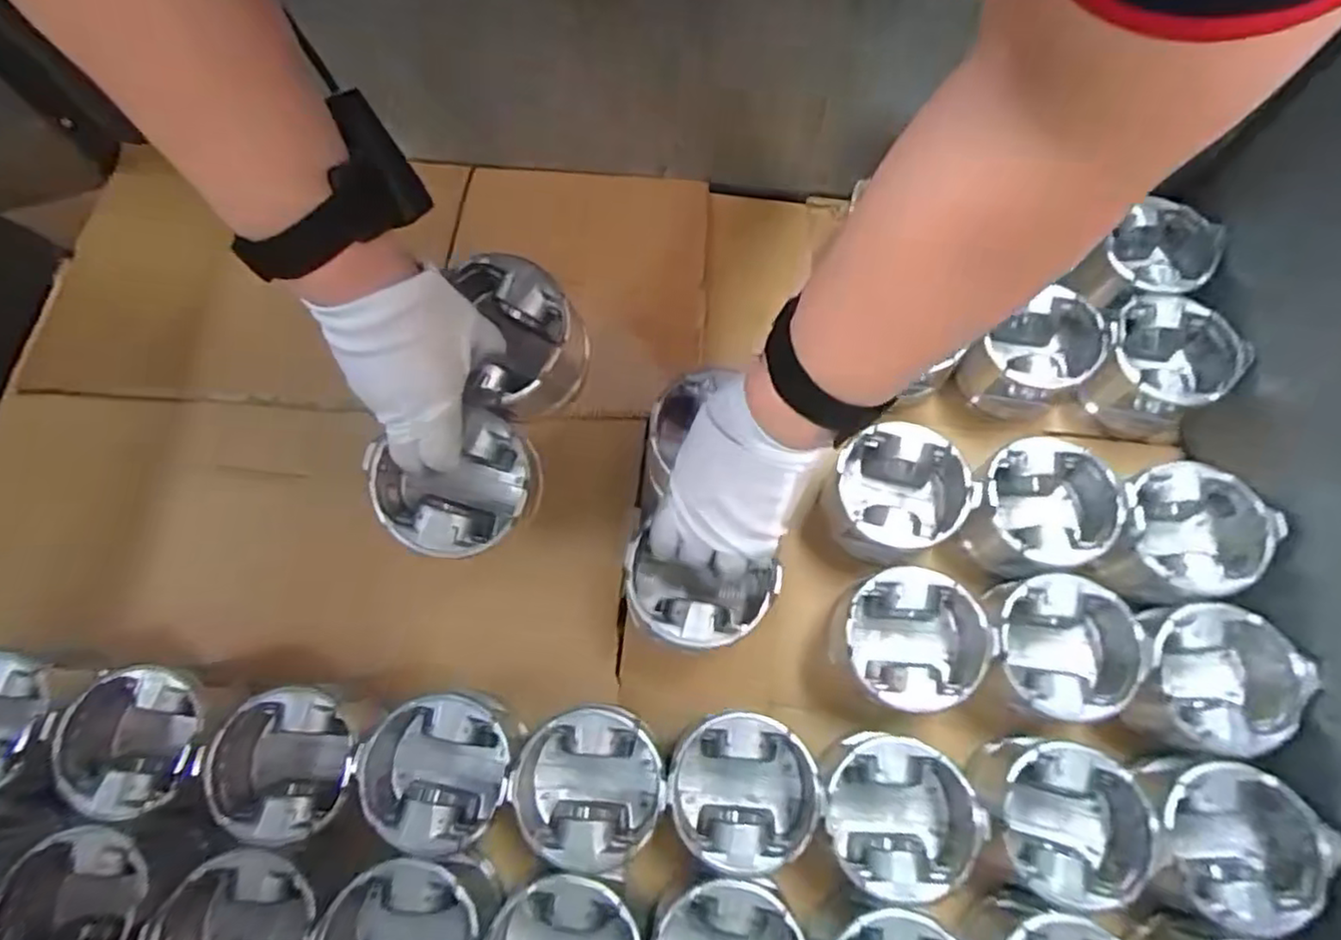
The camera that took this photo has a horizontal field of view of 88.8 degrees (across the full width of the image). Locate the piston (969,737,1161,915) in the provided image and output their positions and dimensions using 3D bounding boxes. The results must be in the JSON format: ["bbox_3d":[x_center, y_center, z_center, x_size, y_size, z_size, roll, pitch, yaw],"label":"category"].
[{"bbox_3d":[0.258,0.238,0.471,0.110,0.076,0.096,6,72,3],"label":"piston"}]

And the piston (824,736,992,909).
[{"bbox_3d":[0.155,0.233,0.473,0.093,0.075,0.094,0,72,1],"label":"piston"}]

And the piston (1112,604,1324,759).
[{"bbox_3d":[0.371,0.146,0.487,0.111,0.066,0.096,7,72,3],"label":"piston"}]

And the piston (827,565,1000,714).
[{"bbox_3d":[0.171,0.127,0.508,0.097,0.087,0.094,0,72,1],"label":"piston"}]

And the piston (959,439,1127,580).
[{"bbox_3d":[0.281,0.031,0.531,0.101,0.077,0.099,-37,75,-11],"label":"piston"}]

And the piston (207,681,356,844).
[{"bbox_3d":[-0.259,0.205,0.483,0.099,0.072,0.092,10,72,4],"label":"piston"}]

